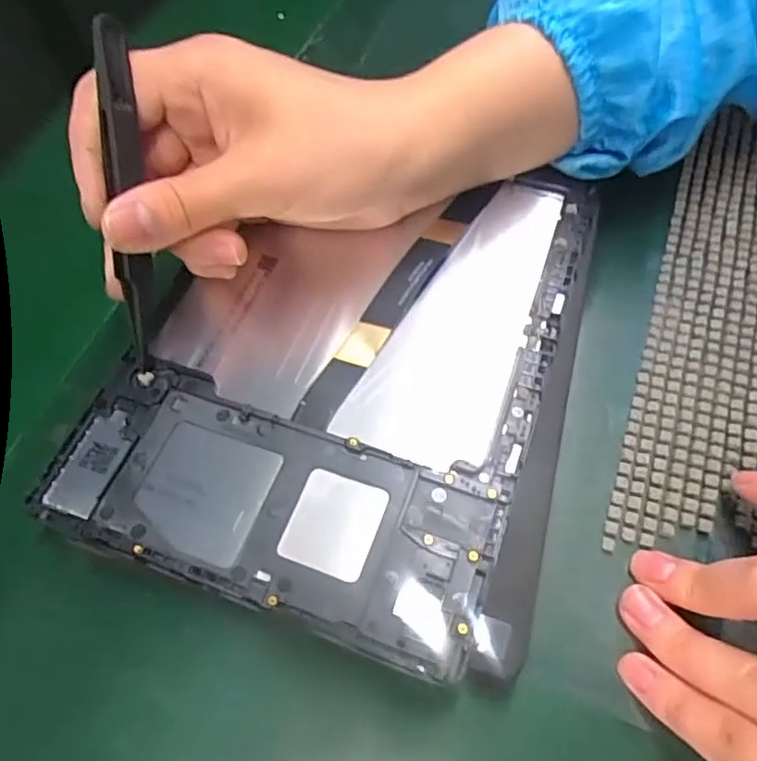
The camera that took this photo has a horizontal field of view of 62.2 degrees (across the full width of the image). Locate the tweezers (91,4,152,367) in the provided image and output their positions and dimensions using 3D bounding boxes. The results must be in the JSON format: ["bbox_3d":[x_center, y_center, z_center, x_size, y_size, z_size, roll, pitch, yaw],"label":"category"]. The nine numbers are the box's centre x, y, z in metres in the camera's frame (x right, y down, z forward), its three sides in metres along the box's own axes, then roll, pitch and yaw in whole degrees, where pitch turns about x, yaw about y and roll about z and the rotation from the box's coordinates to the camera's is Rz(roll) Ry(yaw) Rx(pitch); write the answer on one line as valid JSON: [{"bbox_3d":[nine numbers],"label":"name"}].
[{"bbox_3d":[-0.084,-0.059,0.211,0.008,0.112,0.013,4,20,6],"label":"tweezers"}]

